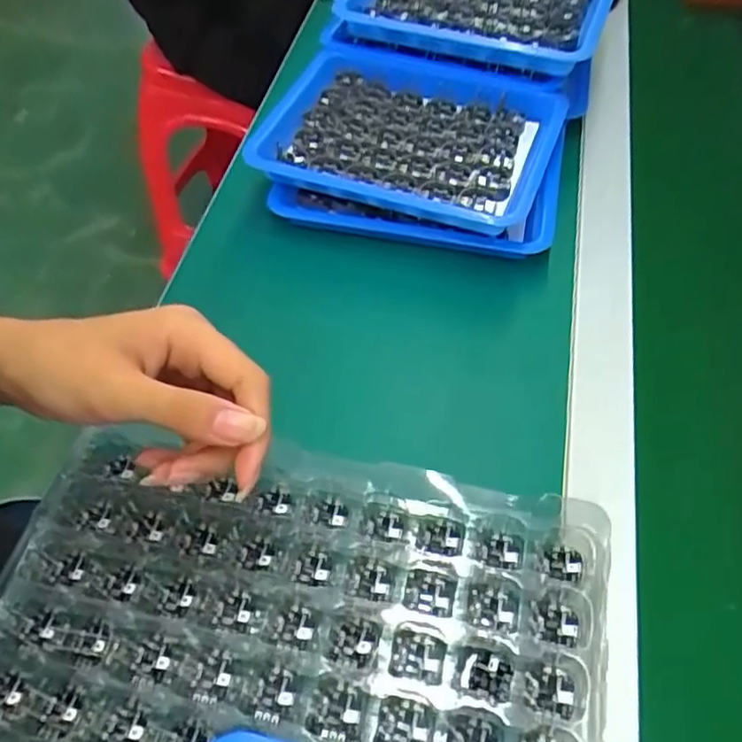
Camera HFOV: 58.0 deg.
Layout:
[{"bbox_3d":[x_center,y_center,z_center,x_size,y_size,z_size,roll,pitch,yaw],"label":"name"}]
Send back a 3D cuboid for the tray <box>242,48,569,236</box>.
[{"bbox_3d":[0.029,-0.196,0.544,0.228,0.032,0.177,18,57,11],"label":"tray"}]

